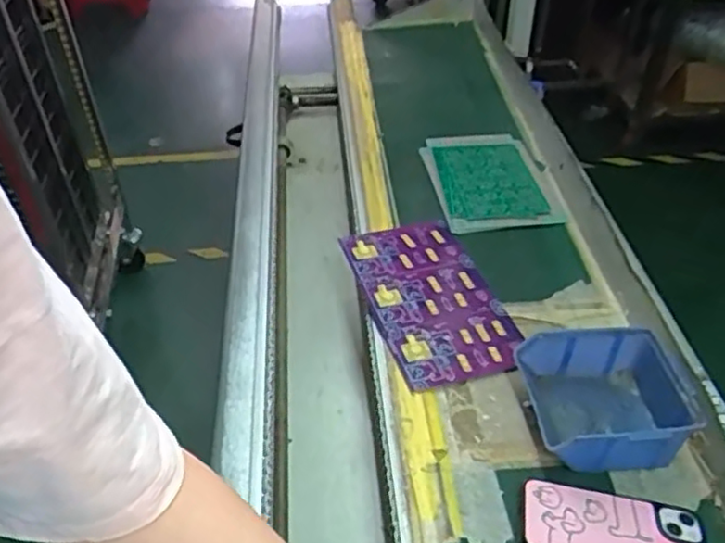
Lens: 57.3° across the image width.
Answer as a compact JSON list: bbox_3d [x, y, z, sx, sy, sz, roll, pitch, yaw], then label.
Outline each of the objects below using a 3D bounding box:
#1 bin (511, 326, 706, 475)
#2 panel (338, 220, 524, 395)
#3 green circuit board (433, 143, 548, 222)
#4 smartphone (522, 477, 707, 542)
[{"bbox_3d":[0.225,0.118,0.616,0.126,0.064,0.130,-3,42,-4],"label":"bin"},{"bbox_3d":[0.076,0.026,0.767,0.146,0.007,0.265,-11,43,-12],"label":"panel"},{"bbox_3d":[0.177,-0.130,0.936,0.127,0.013,0.178,-4,42,-6],"label":"green circuit board"},{"bbox_3d":[0.206,0.213,0.546,0.142,0.019,0.075,10,42,10],"label":"smartphone"}]

